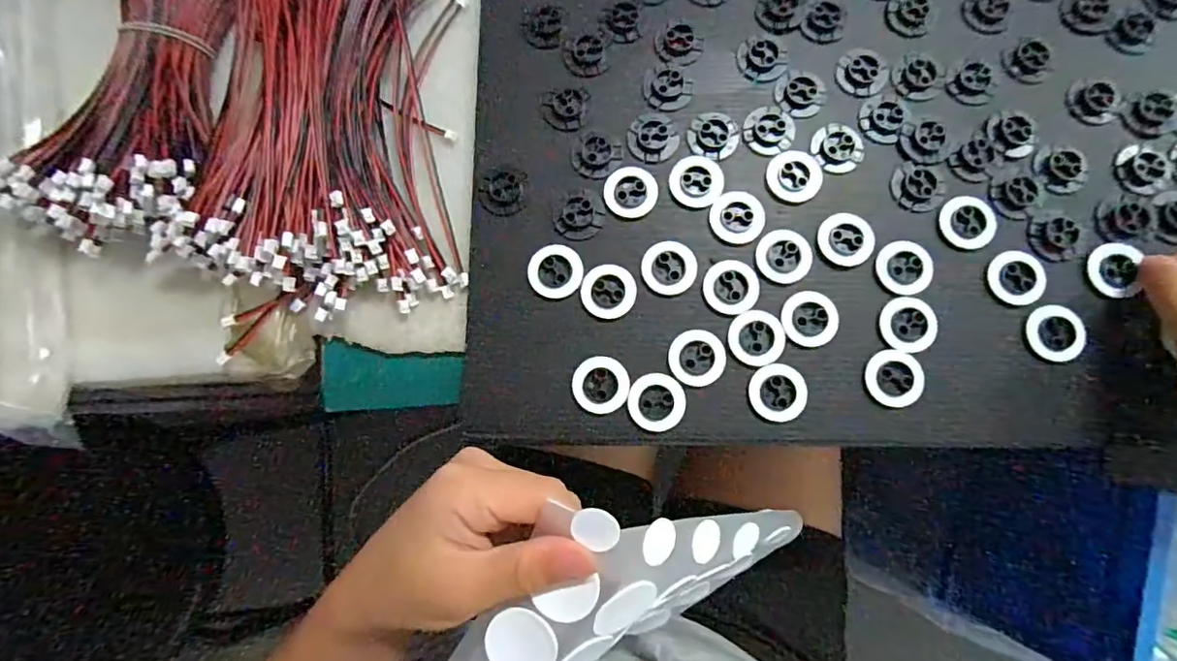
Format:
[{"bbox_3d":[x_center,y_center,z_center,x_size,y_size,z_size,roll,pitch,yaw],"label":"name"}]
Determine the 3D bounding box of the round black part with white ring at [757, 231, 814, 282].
[{"bbox_3d":[0.102,-0.039,0.280,0.028,0.004,0.027,0,80,2],"label":"round black part with white ring"}]

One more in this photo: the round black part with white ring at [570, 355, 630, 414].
[{"bbox_3d":[0.006,0.027,0.275,0.028,0.004,0.028,0,80,2],"label":"round black part with white ring"}]

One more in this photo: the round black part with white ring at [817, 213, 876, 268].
[{"bbox_3d":[0.134,-0.048,0.281,0.028,0.004,0.028,0,80,2],"label":"round black part with white ring"}]

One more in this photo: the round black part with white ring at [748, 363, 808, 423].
[{"bbox_3d":[0.095,0.031,0.269,0.027,0.004,0.028,6,81,3],"label":"round black part with white ring"}]

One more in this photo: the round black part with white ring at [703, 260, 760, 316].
[{"bbox_3d":[0.074,-0.023,0.279,0.028,0.004,0.027,0,80,2],"label":"round black part with white ring"}]

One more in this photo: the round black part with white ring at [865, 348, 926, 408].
[{"bbox_3d":[0.153,0.024,0.270,0.026,0.004,0.028,0,80,2],"label":"round black part with white ring"}]

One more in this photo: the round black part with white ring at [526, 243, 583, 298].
[{"bbox_3d":[-0.017,-0.031,0.284,0.029,0.004,0.028,0,80,2],"label":"round black part with white ring"}]

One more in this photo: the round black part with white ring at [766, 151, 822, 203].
[{"bbox_3d":[0.110,-0.083,0.288,0.028,0.004,0.030,0,80,2],"label":"round black part with white ring"}]

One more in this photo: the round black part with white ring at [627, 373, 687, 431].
[{"bbox_3d":[0.035,0.036,0.273,0.028,0.004,0.028,0,80,2],"label":"round black part with white ring"}]

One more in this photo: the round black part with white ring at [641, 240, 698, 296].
[{"bbox_3d":[0.042,-0.033,0.282,0.028,0.004,0.027,0,80,2],"label":"round black part with white ring"}]

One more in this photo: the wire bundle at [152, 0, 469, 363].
[{"bbox_3d":[-0.142,-0.119,0.293,0.132,0.032,0.221,-4,80,1],"label":"wire bundle"}]

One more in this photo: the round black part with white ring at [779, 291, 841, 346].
[{"bbox_3d":[0.113,-0.006,0.276,0.027,0.004,0.028,0,80,2],"label":"round black part with white ring"}]

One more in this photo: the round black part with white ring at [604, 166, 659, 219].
[{"bbox_3d":[0.023,-0.074,0.289,0.028,0.004,0.028,0,80,2],"label":"round black part with white ring"}]

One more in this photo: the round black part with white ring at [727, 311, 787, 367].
[{"bbox_3d":[0.086,0.003,0.274,0.027,0.004,0.028,0,80,2],"label":"round black part with white ring"}]

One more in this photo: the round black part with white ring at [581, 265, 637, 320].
[{"bbox_3d":[0.011,-0.020,0.284,0.028,0.005,0.027,0,80,2],"label":"round black part with white ring"}]

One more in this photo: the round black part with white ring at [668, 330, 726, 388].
[{"bbox_3d":[0.055,0.014,0.275,0.028,0.004,0.028,0,80,2],"label":"round black part with white ring"}]

